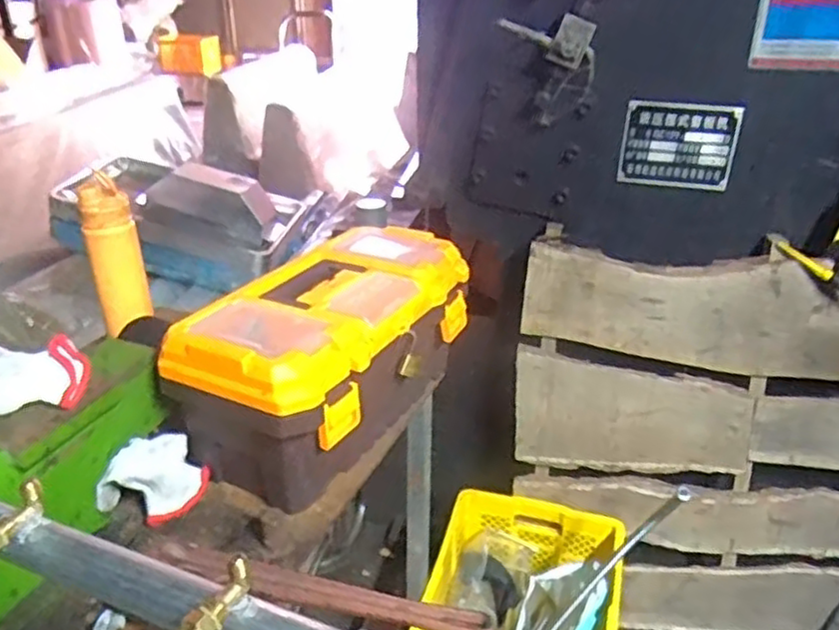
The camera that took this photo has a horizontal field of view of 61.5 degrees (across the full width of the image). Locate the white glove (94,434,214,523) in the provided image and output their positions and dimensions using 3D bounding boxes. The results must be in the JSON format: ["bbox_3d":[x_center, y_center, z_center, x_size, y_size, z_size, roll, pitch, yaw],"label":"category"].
[{"bbox_3d":[-0.302,0.186,0.796,0.030,0.094,0.118,-14,8,37],"label":"white glove"}]

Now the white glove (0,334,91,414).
[{"bbox_3d":[-0.426,0.063,0.703,0.176,0.033,0.087,-3,27,-6],"label":"white glove"}]

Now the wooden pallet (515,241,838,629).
[{"bbox_3d":[0.690,0.306,1.471,0.967,0.821,0.103,2,27,5],"label":"wooden pallet"}]

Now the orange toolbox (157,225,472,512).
[{"bbox_3d":[-0.109,0.054,0.928,0.210,0.211,0.411,14,30,24],"label":"orange toolbox"}]

